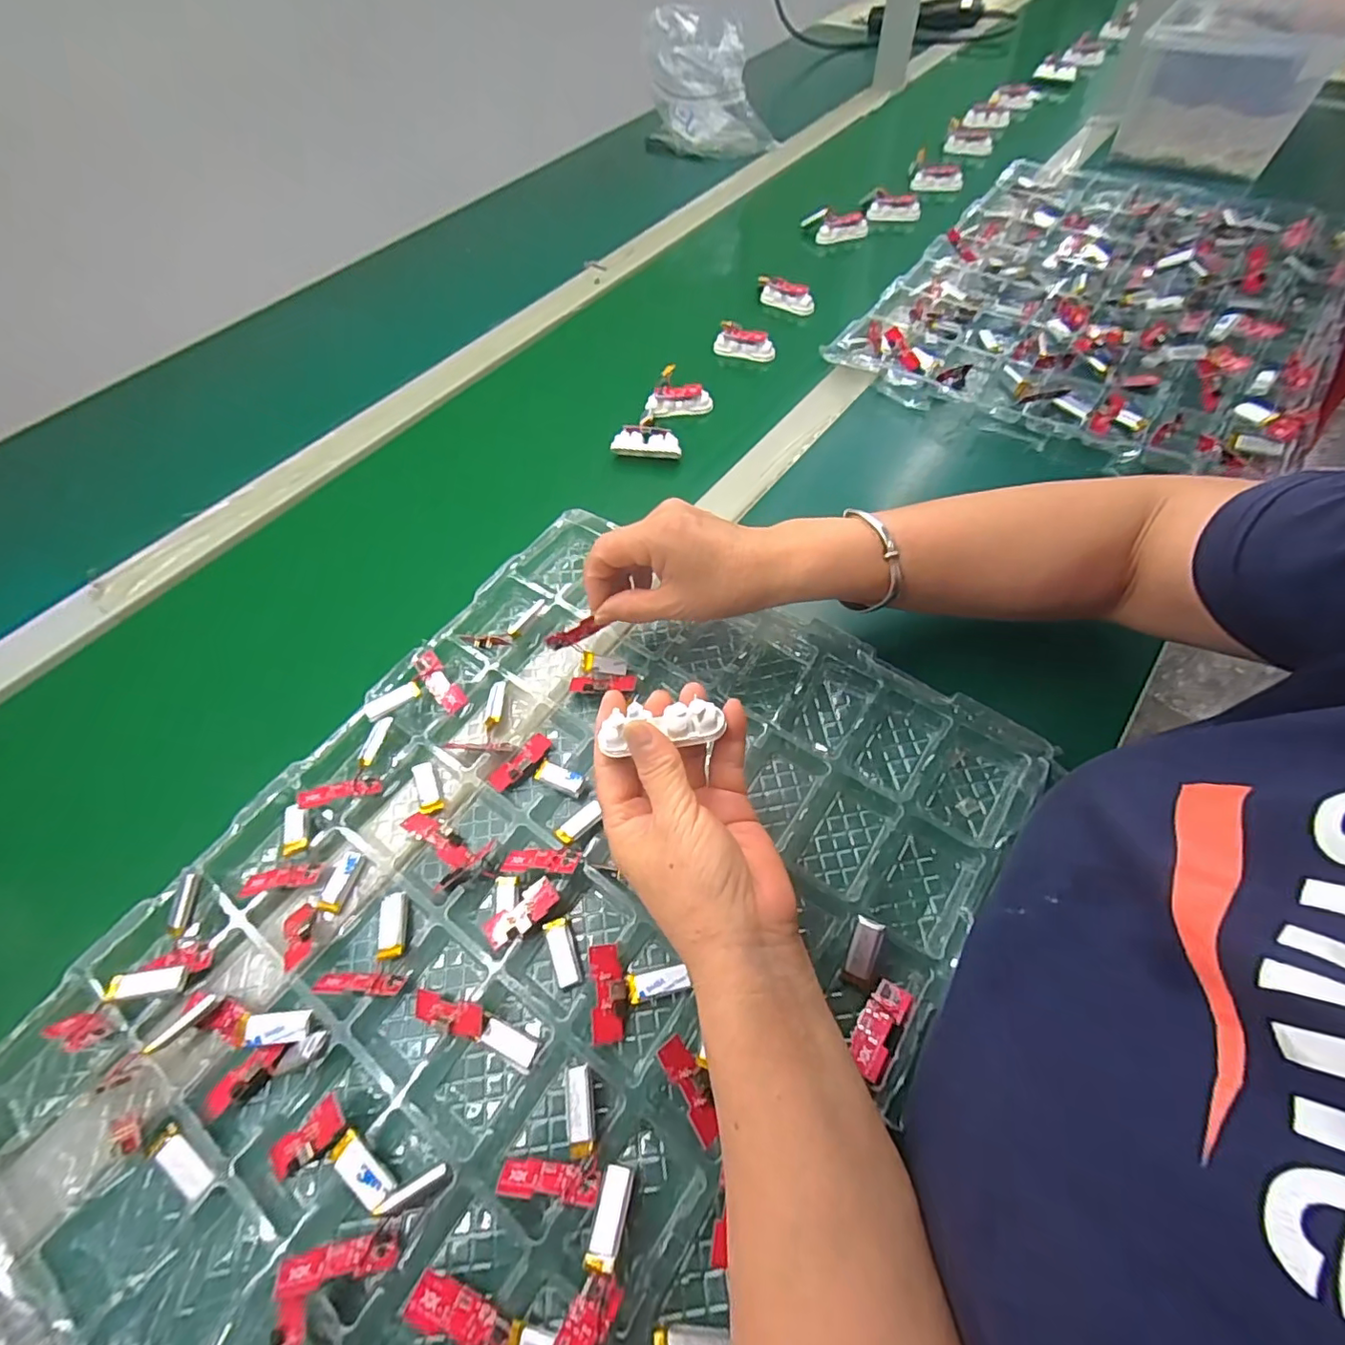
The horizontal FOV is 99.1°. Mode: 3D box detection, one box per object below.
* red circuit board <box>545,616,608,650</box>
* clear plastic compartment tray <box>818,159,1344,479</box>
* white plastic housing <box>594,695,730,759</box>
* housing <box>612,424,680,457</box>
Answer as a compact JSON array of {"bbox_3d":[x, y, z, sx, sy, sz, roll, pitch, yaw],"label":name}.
[{"bbox_3d":[-0.064,-0.025,0.371,0.039,0.013,0.004,-25,34,8],"label":"red circuit board"},{"bbox_3d":[0.445,-0.383,0.576,0.372,0.020,0.517,32,67,20],"label":"clear plastic compartment tray"},{"bbox_3d":[-0.007,0.026,0.281,0.061,0.013,0.019,-7,60,3],"label":"white plastic housing"},{"bbox_3d":[-0.023,-0.205,0.510,0.060,0.014,0.027,2,104,3],"label":"housing"}]

